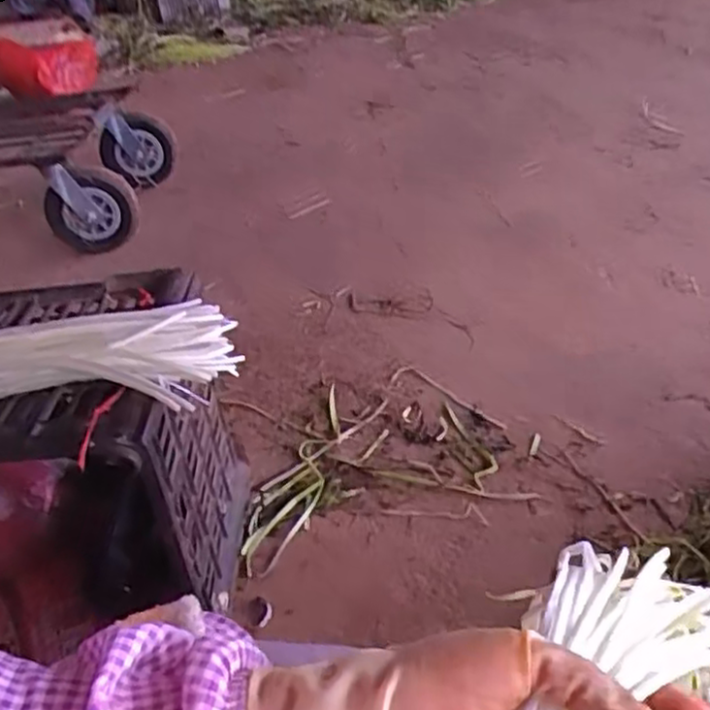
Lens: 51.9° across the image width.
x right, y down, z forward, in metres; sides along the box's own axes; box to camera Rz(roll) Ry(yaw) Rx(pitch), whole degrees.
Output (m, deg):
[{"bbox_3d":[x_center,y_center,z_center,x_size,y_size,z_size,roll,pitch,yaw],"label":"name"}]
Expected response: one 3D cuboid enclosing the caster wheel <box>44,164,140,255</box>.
[{"bbox_3d":[-0.568,-0.319,1.570,0.181,0.193,0.073,-19,37,-16],"label":"caster wheel"}]

